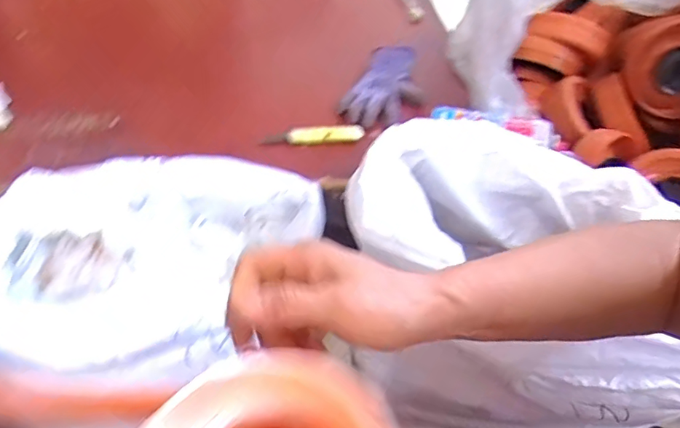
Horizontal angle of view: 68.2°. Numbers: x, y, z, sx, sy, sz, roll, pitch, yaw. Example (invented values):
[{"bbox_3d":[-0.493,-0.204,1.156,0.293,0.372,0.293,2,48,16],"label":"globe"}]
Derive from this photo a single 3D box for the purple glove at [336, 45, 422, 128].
[{"bbox_3d":[0.071,-0.200,0.799,0.121,0.053,0.177,9,45,8],"label":"purple glove"}]

